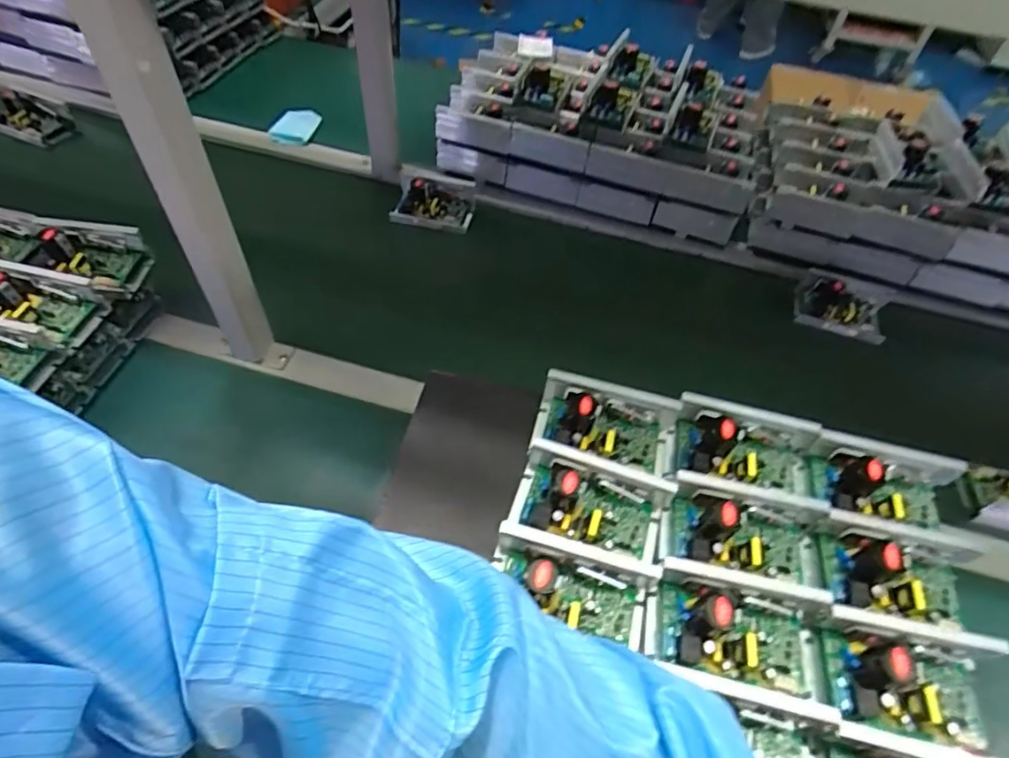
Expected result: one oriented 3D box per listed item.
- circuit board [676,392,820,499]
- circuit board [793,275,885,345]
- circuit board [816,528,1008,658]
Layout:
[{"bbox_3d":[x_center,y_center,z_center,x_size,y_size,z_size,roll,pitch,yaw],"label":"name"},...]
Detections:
[{"bbox_3d":[0.227,0.071,0.530,0.141,0.059,0.075,12,53,5],"label":"circuit board"},{"bbox_3d":[0.521,-0.112,0.867,0.132,0.047,0.079,20,54,10],"label":"circuit board"},{"bbox_3d":[0.322,0.171,0.458,0.119,0.041,0.080,13,54,5],"label":"circuit board"}]

